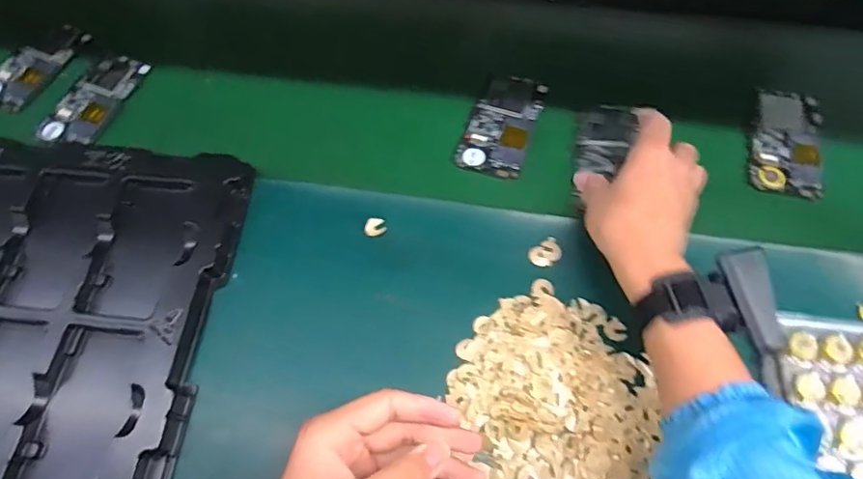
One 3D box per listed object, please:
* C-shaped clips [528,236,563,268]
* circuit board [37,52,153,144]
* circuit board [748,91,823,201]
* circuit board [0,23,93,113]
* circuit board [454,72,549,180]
[{"bbox_3d":[0.102,0.012,0.479,0.030,0.004,0.021,-34,71,-15],"label":"C-shaped clips"},{"bbox_3d":[-0.360,-0.152,0.579,0.063,0.006,0.123,16,64,9],"label":"circuit board"},{"bbox_3d":[0.349,-0.098,0.529,0.063,0.017,0.120,14,64,8],"label":"circuit board"},{"bbox_3d":[-0.446,-0.196,0.606,0.061,0.013,0.122,23,66,1],"label":"circuit board"},{"bbox_3d":[0.073,-0.118,0.550,0.065,0.011,0.120,18,65,10],"label":"circuit board"}]

